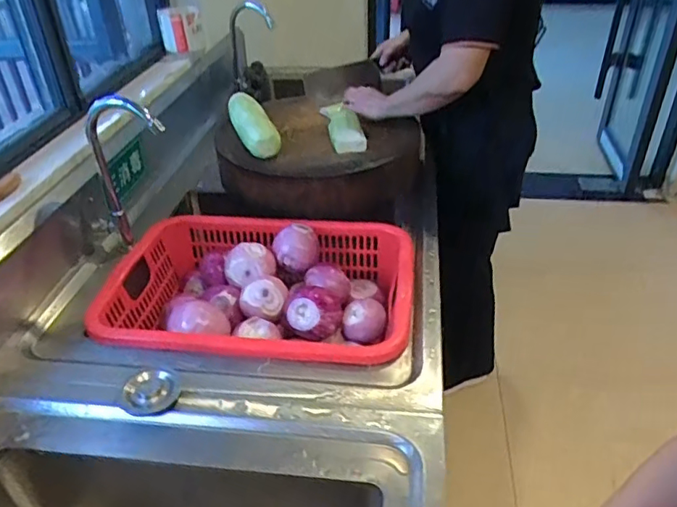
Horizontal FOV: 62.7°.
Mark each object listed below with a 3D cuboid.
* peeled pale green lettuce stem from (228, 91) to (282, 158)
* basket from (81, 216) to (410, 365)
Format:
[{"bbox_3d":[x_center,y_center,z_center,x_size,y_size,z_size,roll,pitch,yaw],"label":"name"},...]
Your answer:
[{"bbox_3d":[-0.184,-0.277,1.196,0.074,0.068,0.270,-14,37,-17],"label":"peeled pale green lettuce stem"},{"bbox_3d":[-0.132,0.083,1.009,0.519,0.142,0.358,3,35,7],"label":"basket"}]

